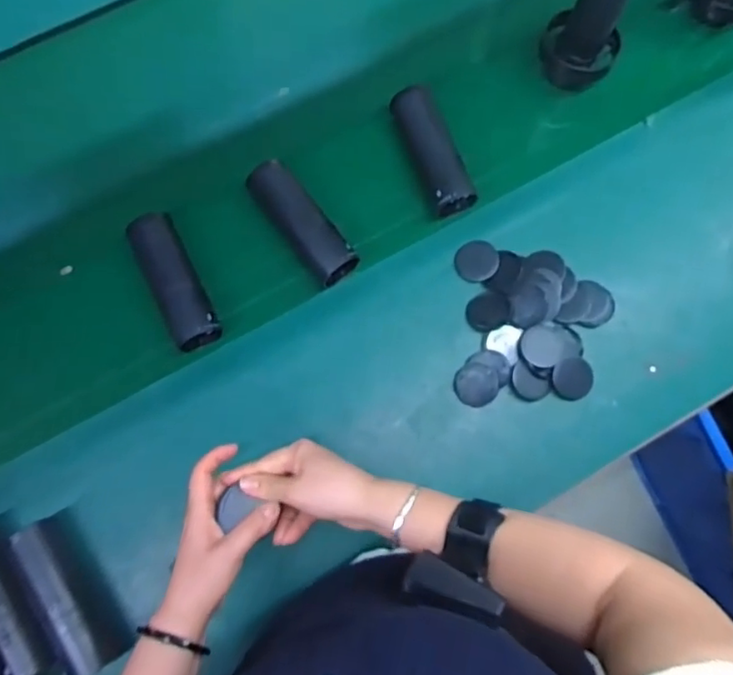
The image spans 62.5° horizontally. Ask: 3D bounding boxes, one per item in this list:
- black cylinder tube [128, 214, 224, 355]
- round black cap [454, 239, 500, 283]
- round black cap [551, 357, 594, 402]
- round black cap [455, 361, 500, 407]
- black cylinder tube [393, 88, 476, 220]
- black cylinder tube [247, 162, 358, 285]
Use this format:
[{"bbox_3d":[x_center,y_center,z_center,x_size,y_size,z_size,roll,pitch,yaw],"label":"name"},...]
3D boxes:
[{"bbox_3d":[-0.226,-0.067,0.704,0.057,0.044,0.169,-26,80,-7],"label":"black cylinder tube"},{"bbox_3d":[0.135,-0.093,0.735,0.052,0.004,0.050,-2,79,13],"label":"round black cap"},{"bbox_3d":[0.242,0.049,0.709,0.049,0.007,0.049,0,78,-2],"label":"round black cap"},{"bbox_3d":[0.129,0.055,0.707,0.050,0.009,0.049,0,78,-2],"label":"round black cap"},{"bbox_3d":[0.082,-0.235,0.740,0.048,0.042,0.163,-21,79,-6],"label":"black cylinder tube"},{"bbox_3d":[-0.079,-0.143,0.719,0.051,0.057,0.166,-35,81,-8],"label":"black cylinder tube"}]

